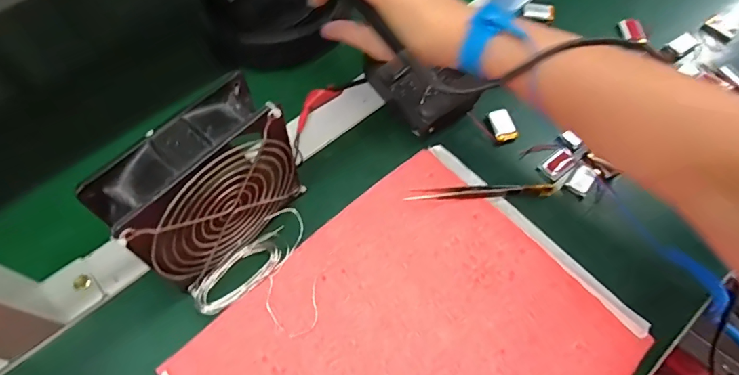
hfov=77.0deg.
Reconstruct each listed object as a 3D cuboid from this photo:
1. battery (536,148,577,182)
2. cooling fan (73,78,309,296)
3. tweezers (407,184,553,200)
[{"bbox_3d":[0.161,-0.022,0.394,0.029,0.008,0.019,-35,68,-17],"label":"battery"},{"bbox_3d":[-0.107,0.001,0.313,0.048,0.111,0.126,39,68,18],"label":"cooling fan"},{"bbox_3d":[0.092,0.003,0.374,0.116,0.012,0.010,-2,62,-1],"label":"tweezers"}]

